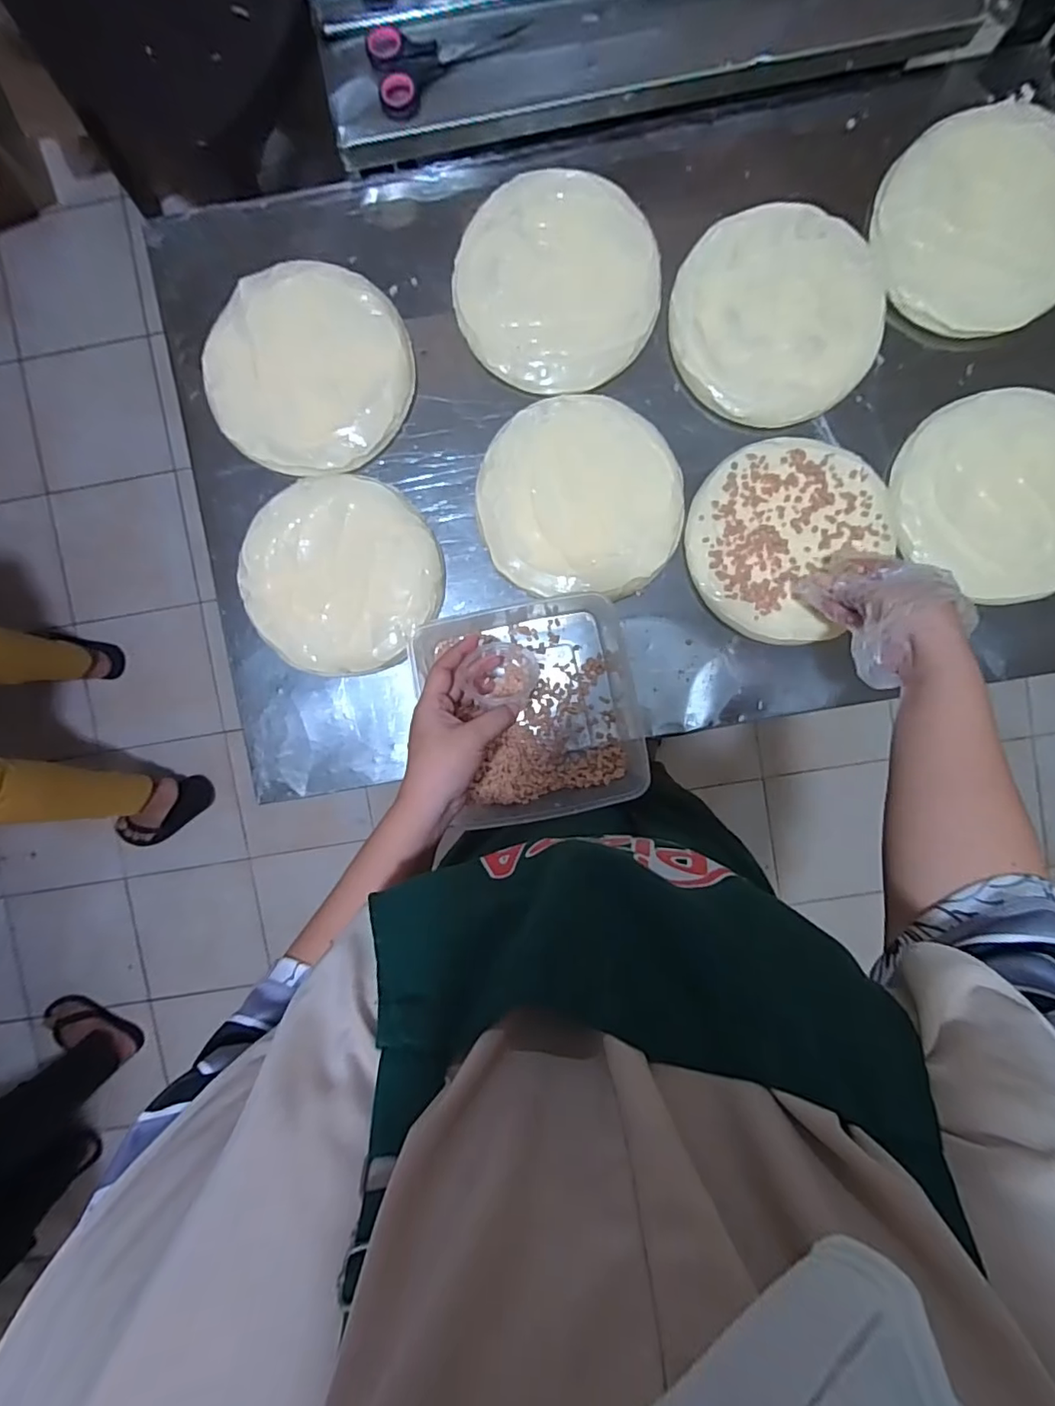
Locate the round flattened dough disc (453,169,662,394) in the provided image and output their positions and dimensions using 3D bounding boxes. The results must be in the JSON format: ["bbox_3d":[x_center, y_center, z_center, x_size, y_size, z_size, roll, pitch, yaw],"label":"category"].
[{"bbox_3d":[0.029,-0.412,0.558,0.192,0.017,0.192,0,96,2],"label":"round flattened dough disc"}]

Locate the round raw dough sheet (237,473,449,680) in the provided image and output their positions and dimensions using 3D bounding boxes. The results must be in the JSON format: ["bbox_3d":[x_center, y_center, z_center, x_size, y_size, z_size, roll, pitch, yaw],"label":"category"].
[{"bbox_3d":[-0.187,-0.127,0.573,0.187,0.025,0.188,0,96,2],"label":"round raw dough sheet"}]

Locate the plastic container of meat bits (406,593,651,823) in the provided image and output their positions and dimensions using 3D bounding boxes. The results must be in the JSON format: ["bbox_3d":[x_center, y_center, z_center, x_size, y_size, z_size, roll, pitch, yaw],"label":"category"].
[{"bbox_3d":[0.007,0.003,0.560,0.203,0.073,0.206,-15,95,3],"label":"plastic container of meat bits"}]

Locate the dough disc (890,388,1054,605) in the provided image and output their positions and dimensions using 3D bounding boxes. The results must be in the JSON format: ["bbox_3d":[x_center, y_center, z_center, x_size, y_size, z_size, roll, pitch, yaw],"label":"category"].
[{"bbox_3d":[0.458,-0.203,0.547,0.195,0.026,0.177,30,96,-1],"label":"dough disc"}]

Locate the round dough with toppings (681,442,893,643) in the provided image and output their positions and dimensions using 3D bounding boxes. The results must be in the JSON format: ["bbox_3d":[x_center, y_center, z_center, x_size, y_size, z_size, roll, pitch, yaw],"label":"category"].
[{"bbox_3d":[0.251,-0.163,0.560,0.179,0.022,0.190,0,96,2],"label":"round dough with toppings"}]

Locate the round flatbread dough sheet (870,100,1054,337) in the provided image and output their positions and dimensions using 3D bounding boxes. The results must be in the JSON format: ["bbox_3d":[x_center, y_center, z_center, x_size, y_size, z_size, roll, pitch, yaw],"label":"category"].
[{"bbox_3d":[0.429,-0.450,0.533,0.184,0.019,0.187,0,96,2],"label":"round flatbread dough sheet"}]

